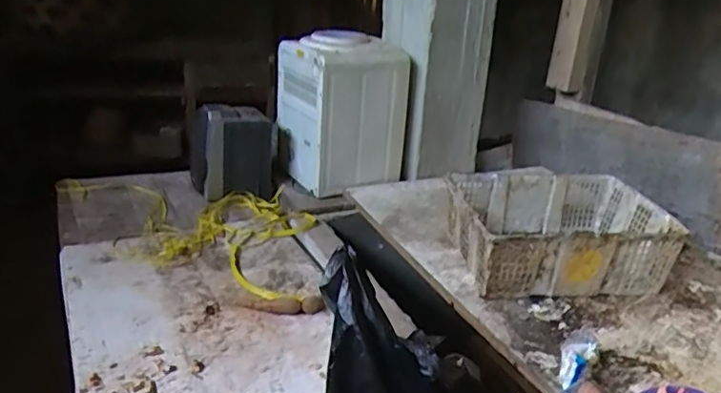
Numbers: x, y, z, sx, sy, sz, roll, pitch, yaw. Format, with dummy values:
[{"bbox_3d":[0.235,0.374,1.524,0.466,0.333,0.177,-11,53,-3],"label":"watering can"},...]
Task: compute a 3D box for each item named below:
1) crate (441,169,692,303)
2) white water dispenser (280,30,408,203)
[{"bbox_3d":[0.460,0.089,1.386,0.472,0.163,0.338,0,24,-10],"label":"crate"},{"bbox_3d":[-0.056,-0.254,1.749,0.329,0.427,0.279,-7,25,-22],"label":"white water dispenser"}]

